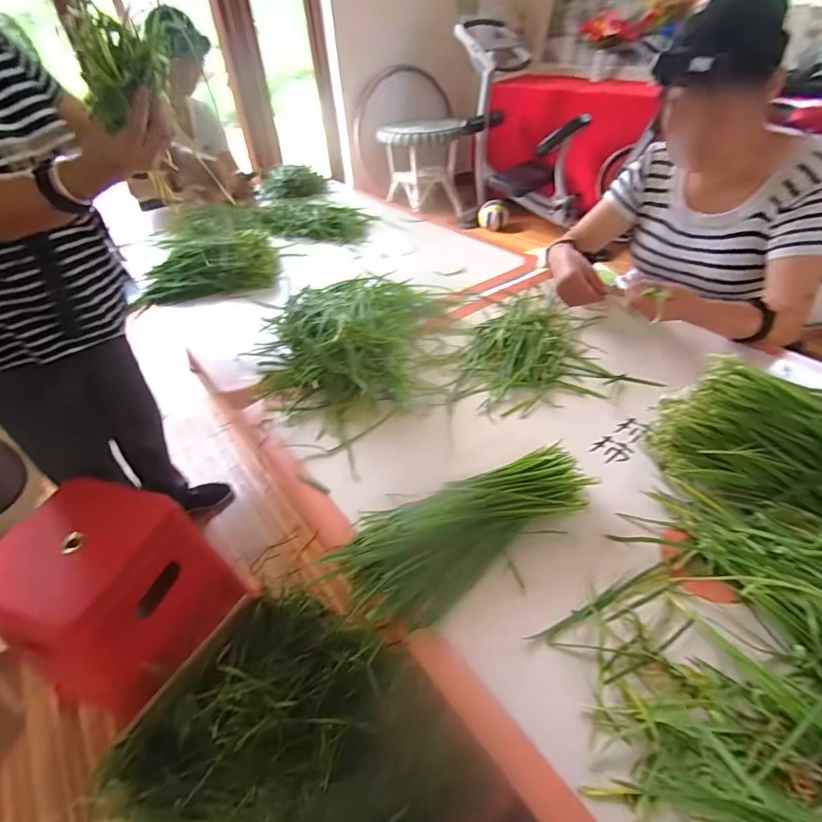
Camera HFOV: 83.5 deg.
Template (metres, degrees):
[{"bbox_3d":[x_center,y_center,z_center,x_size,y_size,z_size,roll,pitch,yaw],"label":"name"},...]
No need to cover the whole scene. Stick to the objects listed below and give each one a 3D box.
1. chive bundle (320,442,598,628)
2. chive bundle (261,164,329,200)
[{"bbox_3d":[0.061,0.126,0.528,0.293,0.052,0.131,-25,45,-20],"label":"chive bundle"},{"bbox_3d":[-0.408,-0.796,1.595,0.222,0.088,0.097,-14,42,-10],"label":"chive bundle"}]

